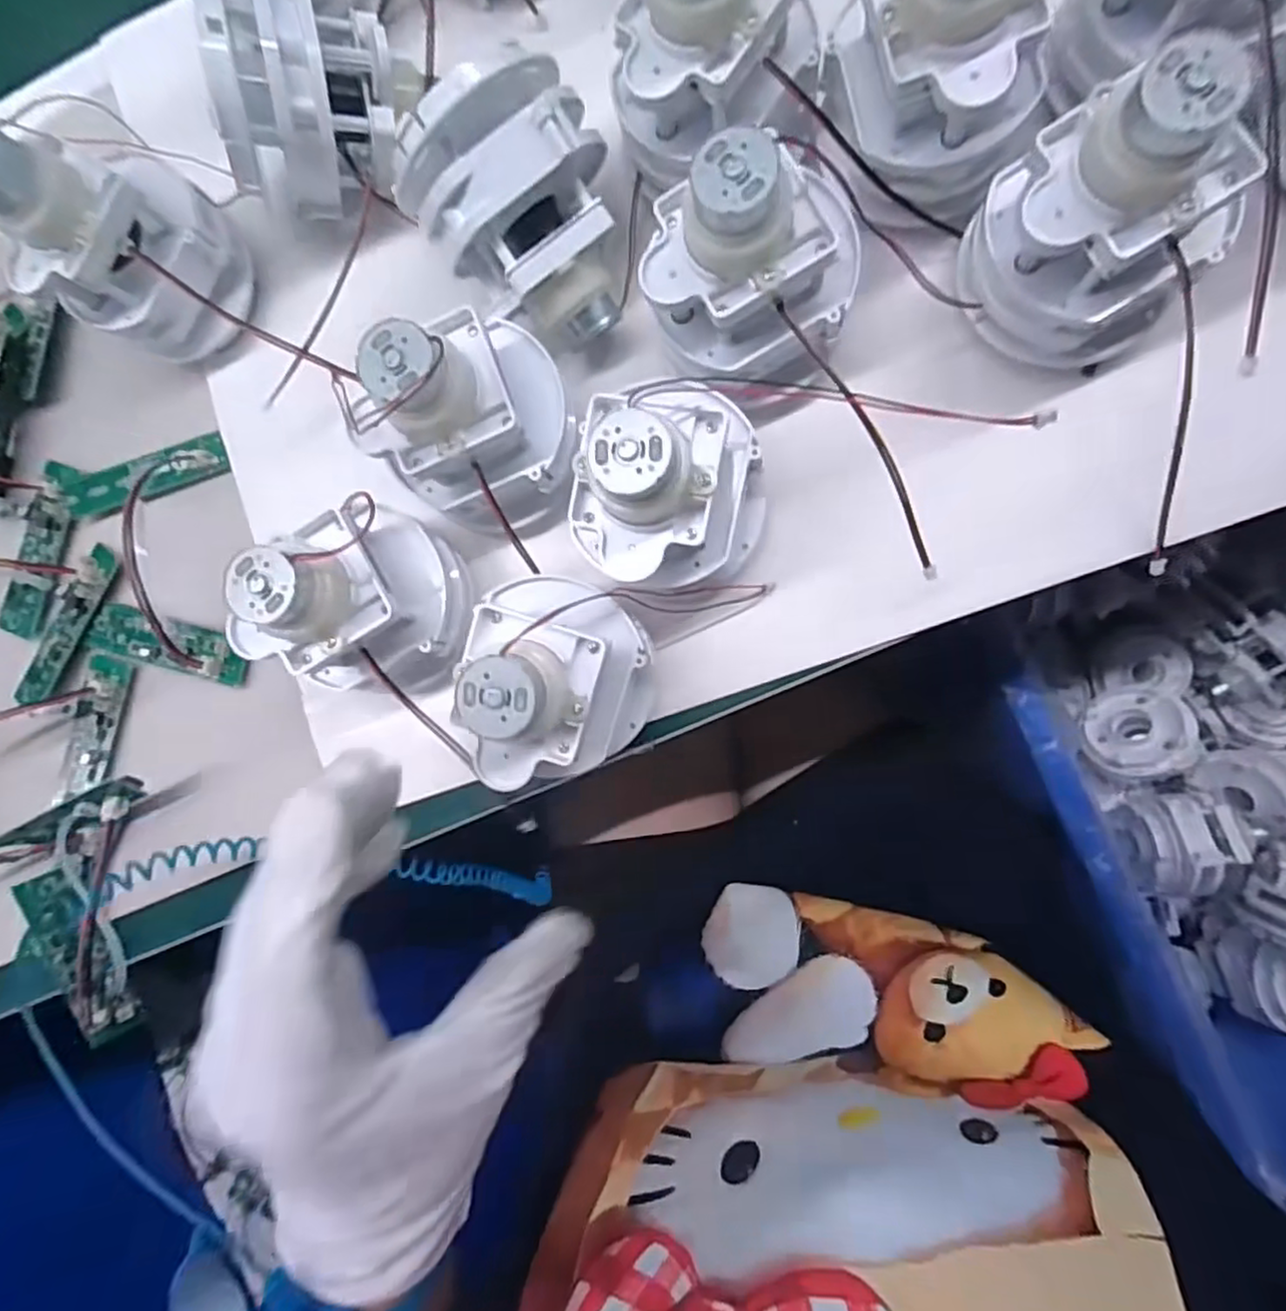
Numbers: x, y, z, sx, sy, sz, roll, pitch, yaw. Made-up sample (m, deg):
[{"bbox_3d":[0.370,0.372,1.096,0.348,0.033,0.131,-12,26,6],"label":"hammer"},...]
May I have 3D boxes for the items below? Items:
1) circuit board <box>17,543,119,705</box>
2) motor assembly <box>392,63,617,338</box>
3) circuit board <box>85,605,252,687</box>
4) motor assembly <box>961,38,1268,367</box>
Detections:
[{"bbox_3d":[-0.264,-0.012,0.305,0.018,0.004,0.080,30,95,11],"label":"circuit board"},{"bbox_3d":[-0.039,-0.150,0.238,0.063,0.072,0.064,-30,83,6],"label":"motor assembly"},{"bbox_3d":[-0.213,-0.005,0.298,0.077,0.012,0.023,14,92,12],"label":"circuit board"},{"bbox_3d":[0.137,-0.129,0.202,0.063,0.087,0.059,-24,84,11],"label":"motor assembly"}]

